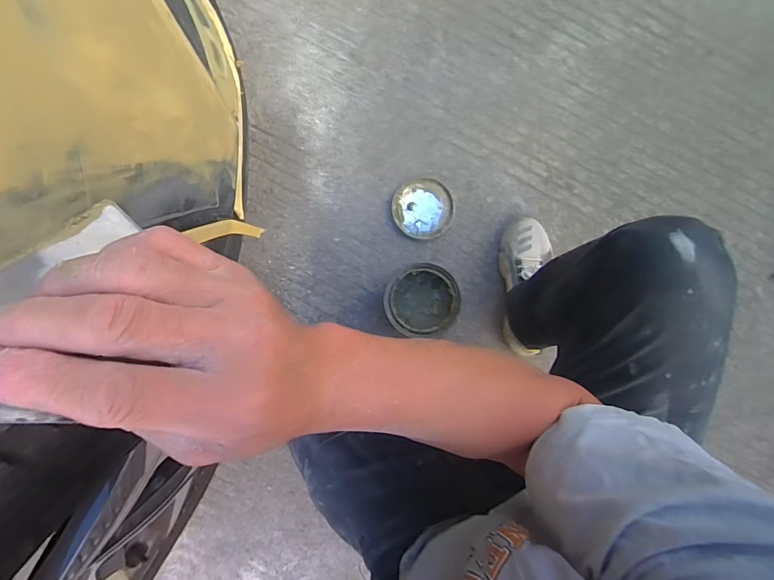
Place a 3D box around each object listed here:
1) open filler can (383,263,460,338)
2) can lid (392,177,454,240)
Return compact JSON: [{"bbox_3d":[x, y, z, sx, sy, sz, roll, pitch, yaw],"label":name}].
[{"bbox_3d":[0.064,0.017,0.769,0.130,0.083,0.132,-2,93,1],"label":"open filler can"},{"bbox_3d":[0.069,-0.159,0.797,0.114,0.017,0.112,0,93,1],"label":"can lid"}]

